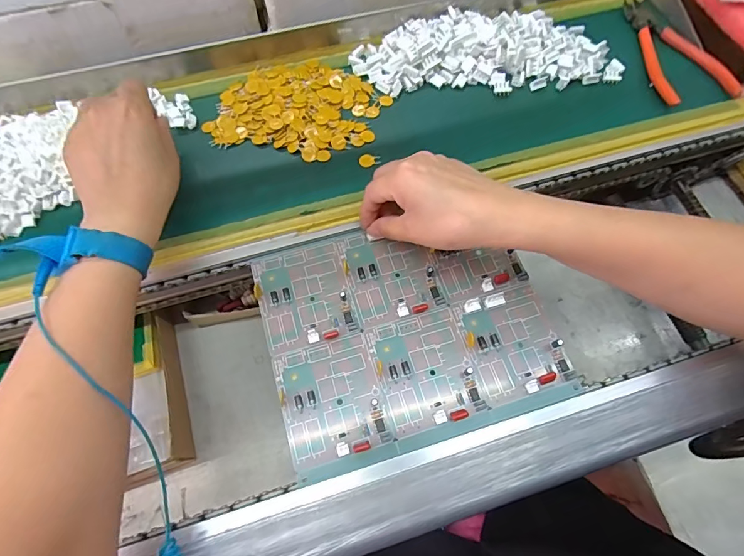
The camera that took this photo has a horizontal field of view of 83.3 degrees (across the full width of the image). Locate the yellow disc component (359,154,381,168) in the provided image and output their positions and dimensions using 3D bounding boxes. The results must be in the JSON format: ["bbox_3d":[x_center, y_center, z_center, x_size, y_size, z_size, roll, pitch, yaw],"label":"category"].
[{"bbox_3d":[-0.002,-0.106,0.374,0.018,0.004,0.013,-20,70,-9],"label":"yellow disc component"}]

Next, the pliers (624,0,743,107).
[{"bbox_3d":[0.302,-0.237,0.425,0.067,0.017,0.149,-13,69,-6],"label":"pliers"}]

